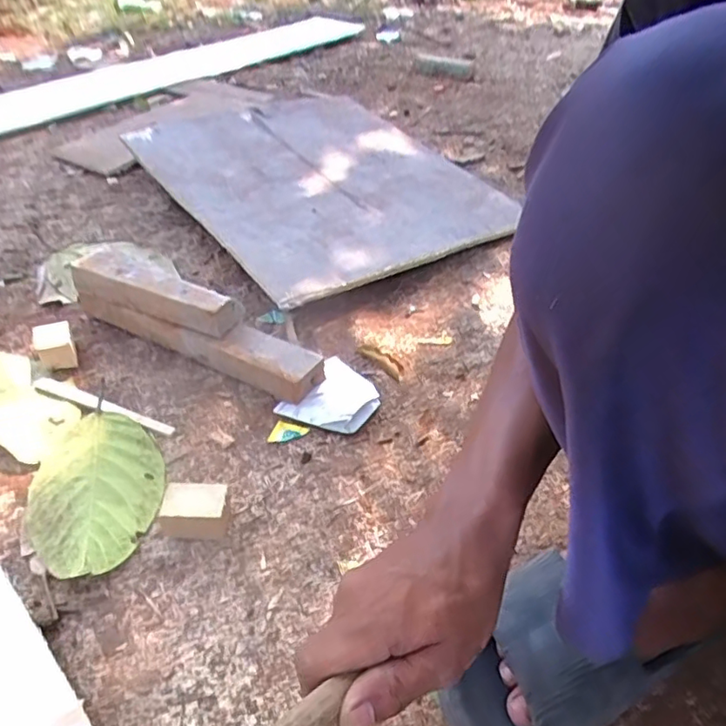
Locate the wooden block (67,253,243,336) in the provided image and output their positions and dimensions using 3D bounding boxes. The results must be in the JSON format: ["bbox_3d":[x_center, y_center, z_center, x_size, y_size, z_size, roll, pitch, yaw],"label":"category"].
[{"bbox_3d":[-0.254,-0.085,0.719,0.225,0.047,0.059,19,44,17],"label":"wooden block"}]

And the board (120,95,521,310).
[{"bbox_3d":[-0.071,-0.348,1.060,0.536,0.025,0.668,-23,51,-30],"label":"board"}]

